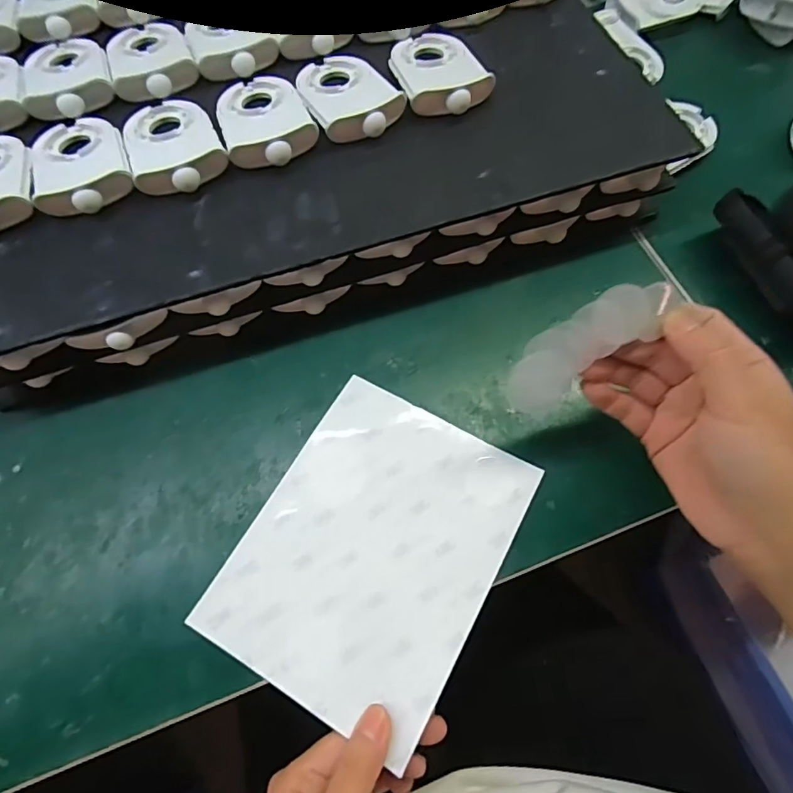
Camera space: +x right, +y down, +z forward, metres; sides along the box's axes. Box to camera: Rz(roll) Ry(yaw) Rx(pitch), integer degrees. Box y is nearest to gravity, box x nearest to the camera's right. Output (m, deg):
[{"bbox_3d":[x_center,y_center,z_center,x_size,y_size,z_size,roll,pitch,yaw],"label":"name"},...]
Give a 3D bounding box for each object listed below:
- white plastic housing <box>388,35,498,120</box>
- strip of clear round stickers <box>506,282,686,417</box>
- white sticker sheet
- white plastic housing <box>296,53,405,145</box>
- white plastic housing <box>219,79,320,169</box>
[{"bbox_3d":[0.029,-0.231,0.348,0.057,0.018,0.085,-17,68,-6],"label":"white plastic housing"},{"bbox_3d":[0.098,-0.027,0.253,0.091,0.037,0.008,-37,25,15],"label":"strip of clear round stickers"},{"bbox_3d":[-0.013,0.086,0.286,0.135,0.010,0.171,28,70,12],"label":"white sticker sheet"},{"bbox_3d":[-0.034,-0.211,0.340,0.059,0.016,0.089,-23,69,-9],"label":"white plastic housing"},{"bbox_3d":[-0.090,-0.191,0.334,0.059,0.015,0.089,-19,68,-7],"label":"white plastic housing"}]

